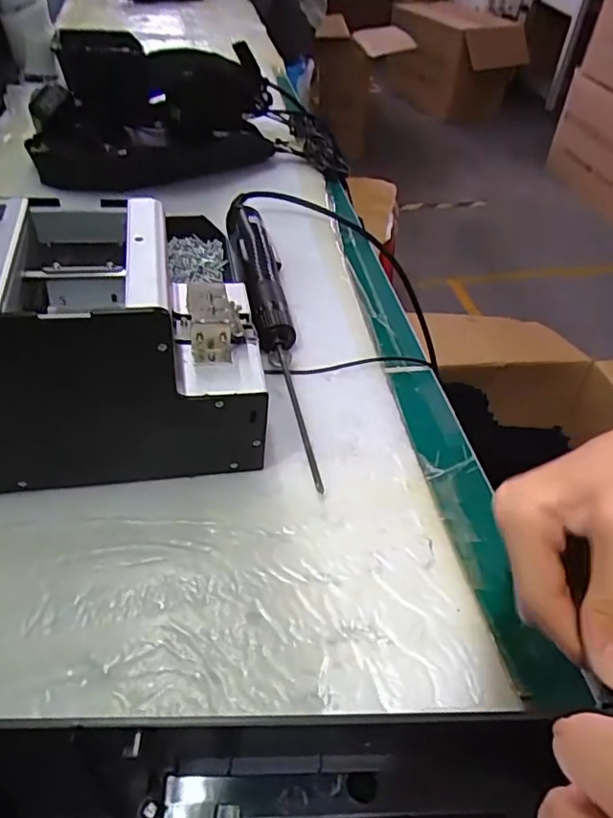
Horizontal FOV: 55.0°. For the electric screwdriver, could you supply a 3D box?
[{"bbox_3d":[-0.034,-0.080,0.507,0.039,0.039,0.350,-4,46,-12],"label":"electric screwdriver"}]

